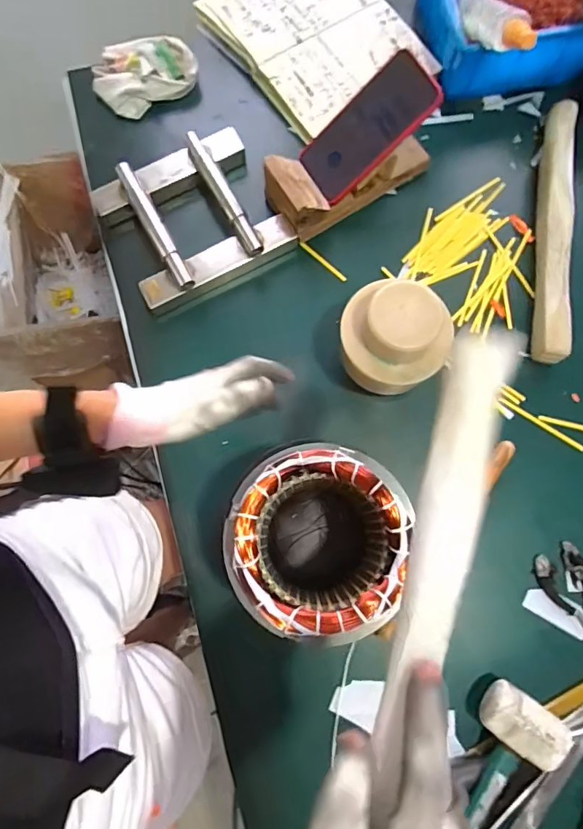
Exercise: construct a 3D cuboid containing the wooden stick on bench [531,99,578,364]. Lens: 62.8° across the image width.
[{"bbox_3d":[0.318,-0.225,0.576,0.038,0.032,0.331,9,77,2],"label":"wooden stick on bench"}]

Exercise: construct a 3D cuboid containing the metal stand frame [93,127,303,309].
[{"bbox_3d":[-0.121,-0.245,0.584,0.200,0.040,0.178,-30,78,-7],"label":"metal stand frame"}]

